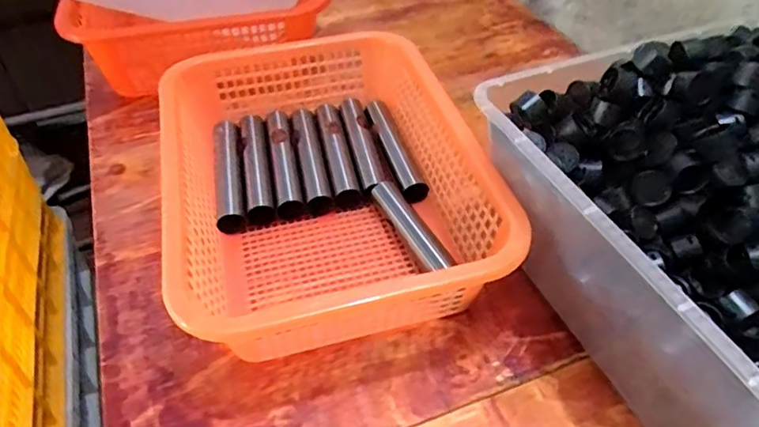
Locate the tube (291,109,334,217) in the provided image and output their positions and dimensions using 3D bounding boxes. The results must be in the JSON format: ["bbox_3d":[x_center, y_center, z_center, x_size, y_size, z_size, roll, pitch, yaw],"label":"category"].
[{"bbox_3d":[-0.067,-0.053,0.571,0.024,0.023,0.127,-10,59,-8],"label":"tube"}]

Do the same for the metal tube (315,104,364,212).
[{"bbox_3d":[-0.043,-0.060,0.584,0.026,0.030,0.140,-11,45,-8],"label":"metal tube"}]

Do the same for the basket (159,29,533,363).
[{"bbox_3d":[-0.049,-0.029,0.519,0.248,0.105,0.339,-11,45,-9],"label":"basket"}]

